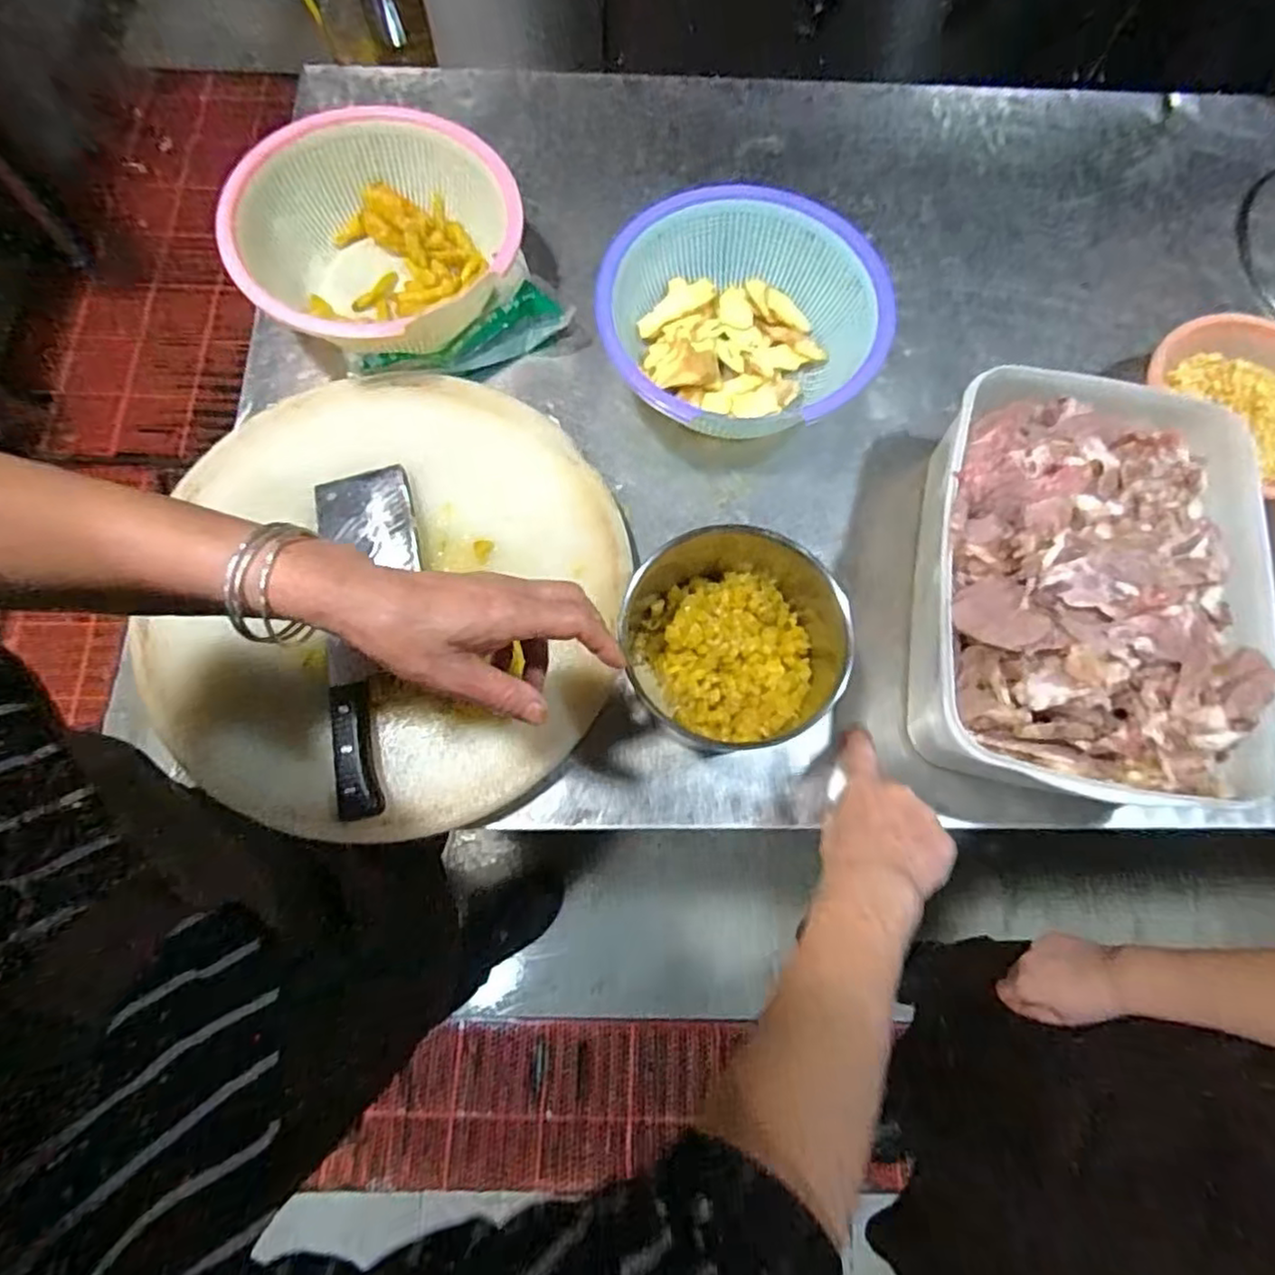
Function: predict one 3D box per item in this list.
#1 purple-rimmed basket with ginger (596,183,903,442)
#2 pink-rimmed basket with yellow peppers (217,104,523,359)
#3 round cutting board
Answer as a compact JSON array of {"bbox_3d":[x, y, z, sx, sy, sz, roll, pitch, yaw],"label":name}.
[{"bbox_3d":[0.094,-0.276,0.609,0.231,0.099,0.231,0,74,-1],"label":"purple-rimmed basket with ginger"},{"bbox_3d":[-0.228,-0.346,0.614,0.225,0.100,0.208,0,74,-1],"label":"pink-rimmed basket with yellow peppers"},{"bbox_3d":[-0.198,-0.036,0.551,0.369,0.040,0.371,0,74,-1],"label":"round cutting board"}]

